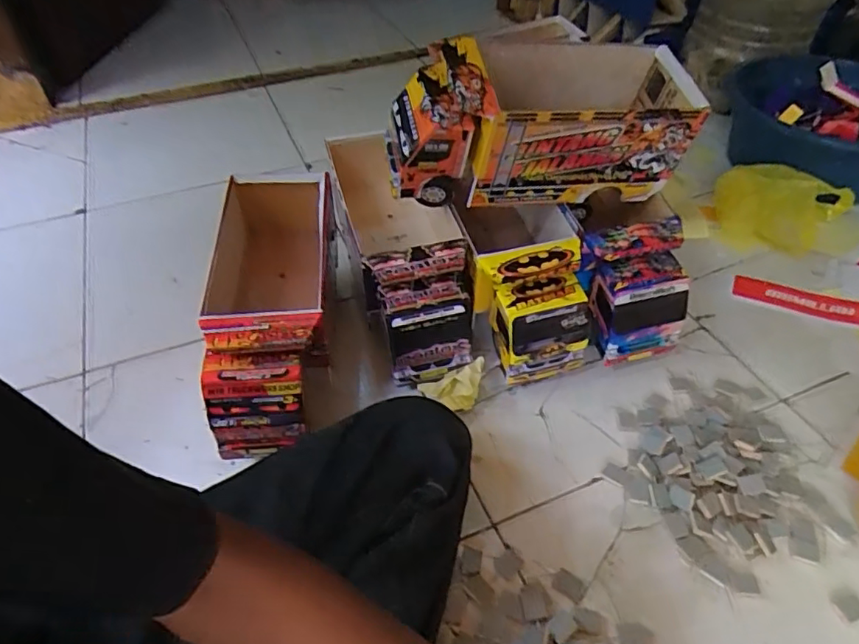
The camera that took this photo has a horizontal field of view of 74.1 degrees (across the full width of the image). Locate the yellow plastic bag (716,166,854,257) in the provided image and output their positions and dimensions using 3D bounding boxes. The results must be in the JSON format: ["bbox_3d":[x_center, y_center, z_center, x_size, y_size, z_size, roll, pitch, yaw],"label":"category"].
[{"bbox_3d":[0.563,-0.184,0.907,0.203,0.091,0.128,15,49,18],"label":"yellow plastic bag"}]

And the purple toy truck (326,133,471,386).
[{"bbox_3d":[-0.029,-0.093,0.768,0.125,0.151,0.325,-8,46,-7],"label":"purple toy truck"}]

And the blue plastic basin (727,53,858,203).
[{"bbox_3d":[0.685,-0.329,0.970,0.324,0.116,0.317,-1,46,1],"label":"blue plastic basin"}]

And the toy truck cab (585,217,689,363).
[{"bbox_3d":[0.250,-0.024,0.706,0.117,0.181,0.084,-9,46,-7],"label":"toy truck cab"}]

